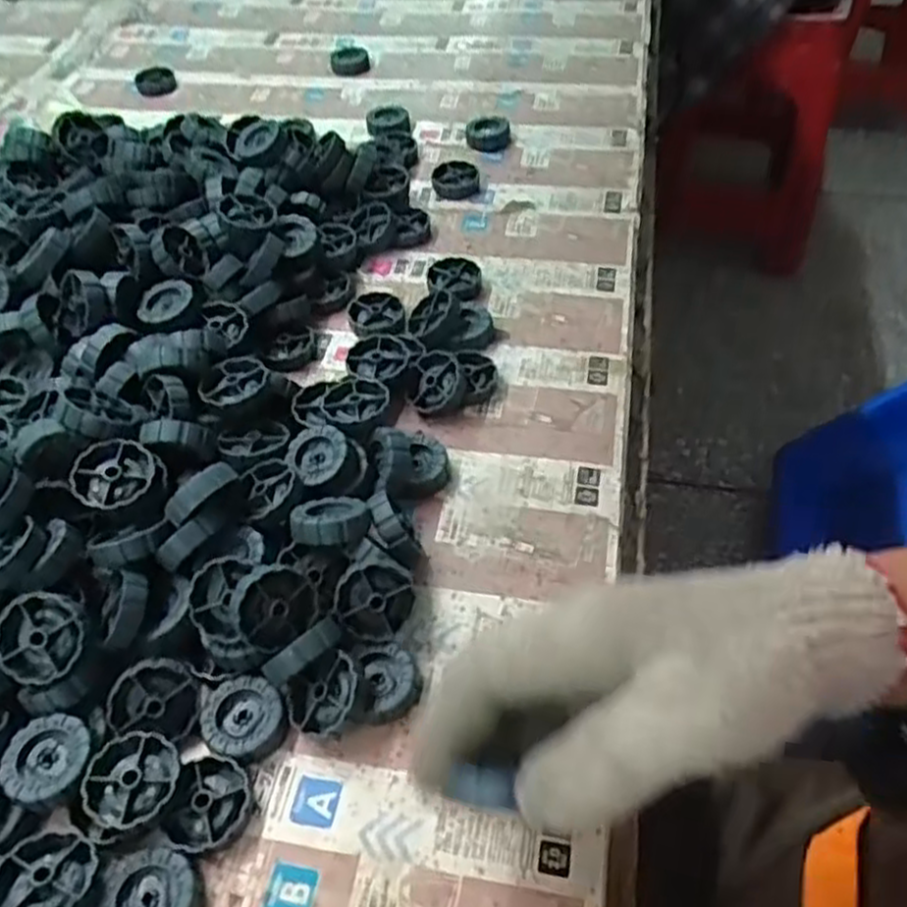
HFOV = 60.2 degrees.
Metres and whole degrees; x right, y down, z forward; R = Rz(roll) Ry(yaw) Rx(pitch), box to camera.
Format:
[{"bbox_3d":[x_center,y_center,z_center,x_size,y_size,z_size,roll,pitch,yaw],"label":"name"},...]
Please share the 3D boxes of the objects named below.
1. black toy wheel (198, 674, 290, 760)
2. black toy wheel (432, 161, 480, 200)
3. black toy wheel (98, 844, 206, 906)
[{"bbox_3d":[-0.097,0.124,0.366,0.040,0.012,0.036,18,54,16],"label":"black toy wheel"},{"bbox_3d":[0.001,-0.221,0.627,0.036,0.013,0.036,-2,52,3],"label":"black toy wheel"},{"bbox_3d":[-0.123,0.183,0.319,0.039,0.013,0.037,-1,51,1],"label":"black toy wheel"}]

